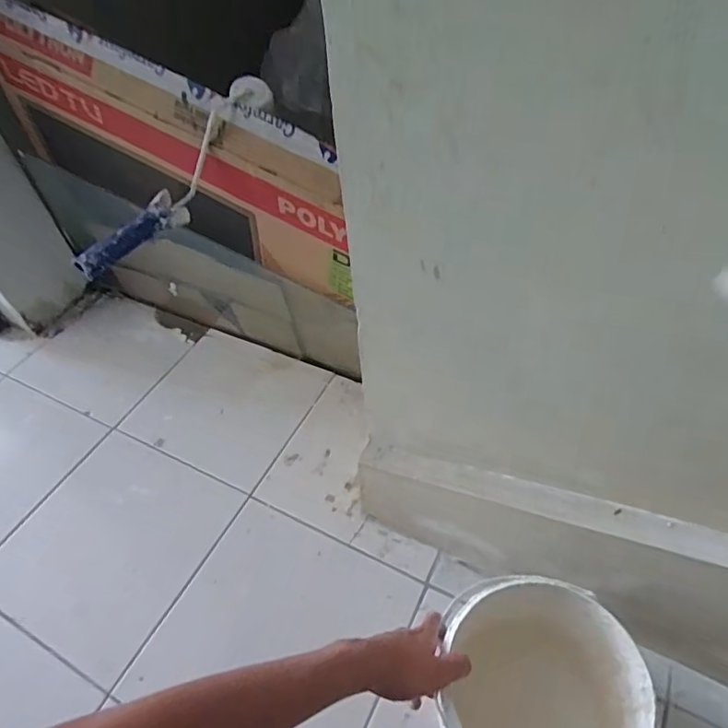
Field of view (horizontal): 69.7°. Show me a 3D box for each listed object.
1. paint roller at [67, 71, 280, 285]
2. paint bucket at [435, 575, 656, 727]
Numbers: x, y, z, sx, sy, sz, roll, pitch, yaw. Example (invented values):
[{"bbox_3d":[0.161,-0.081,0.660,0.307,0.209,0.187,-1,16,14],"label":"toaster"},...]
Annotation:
[{"bbox_3d":[-0.248,-0.240,0.699,0.342,0.093,0.057,-48,56,1],"label":"paint roller"},{"bbox_3d":[0.169,0.346,0.541,0.179,0.189,0.186,-3,48,3],"label":"paint bucket"}]

